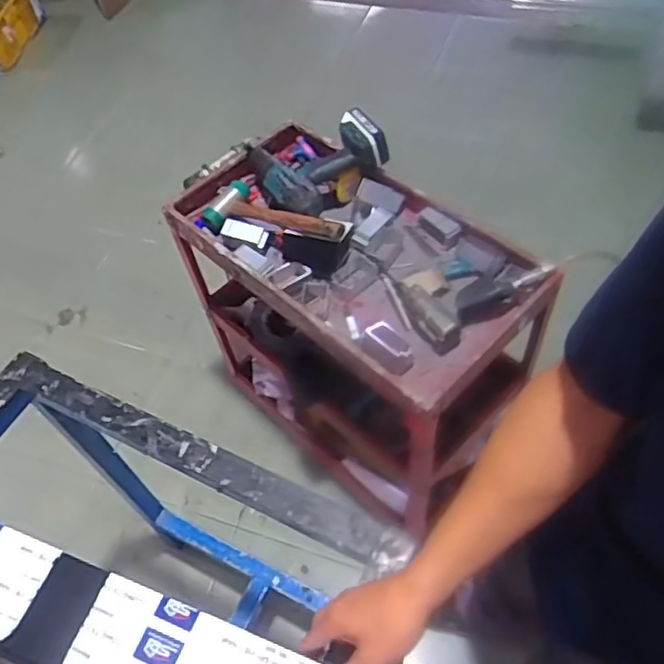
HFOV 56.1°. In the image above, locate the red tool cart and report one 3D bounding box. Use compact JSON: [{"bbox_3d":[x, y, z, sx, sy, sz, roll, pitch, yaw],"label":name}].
[{"bbox_3d":[0.050,-0.003,1.362,0.671,0.682,0.357,35,65,26],"label":"red tool cart"}]

